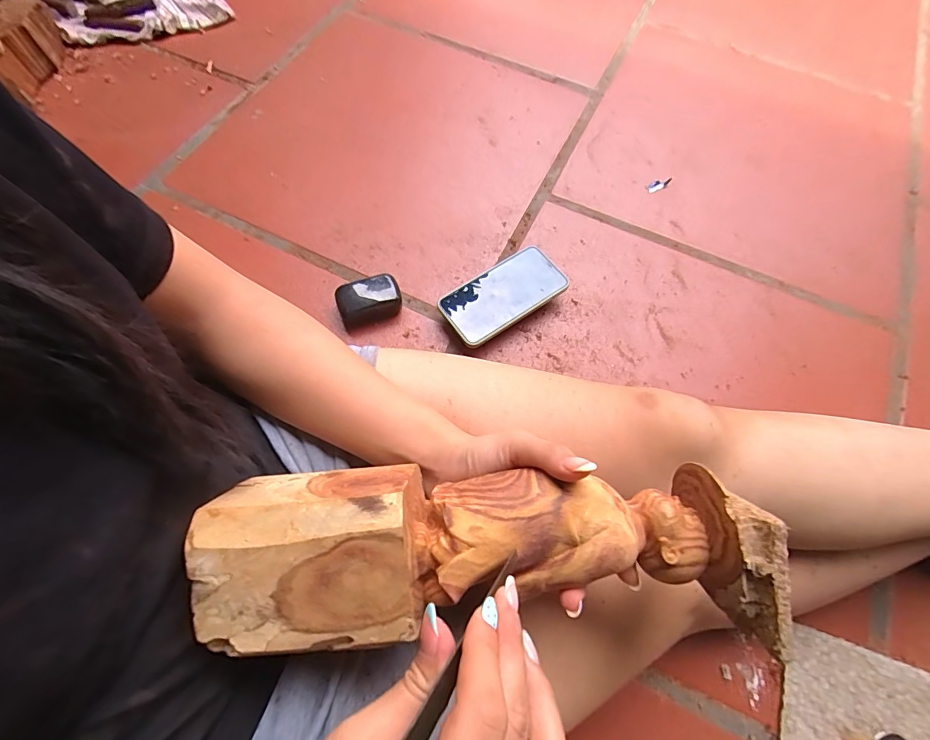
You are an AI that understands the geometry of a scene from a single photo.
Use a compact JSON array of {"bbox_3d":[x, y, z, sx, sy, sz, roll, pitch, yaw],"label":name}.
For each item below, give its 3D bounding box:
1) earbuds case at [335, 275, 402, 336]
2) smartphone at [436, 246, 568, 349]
[{"bbox_3d":[-0.115,-0.083,0.521,0.074,0.034,0.053,-21,69,-10],"label":"earbuds case"},{"bbox_3d":[0.046,-0.093,0.526,0.152,0.016,0.084,-33,62,-16],"label":"smartphone"}]

